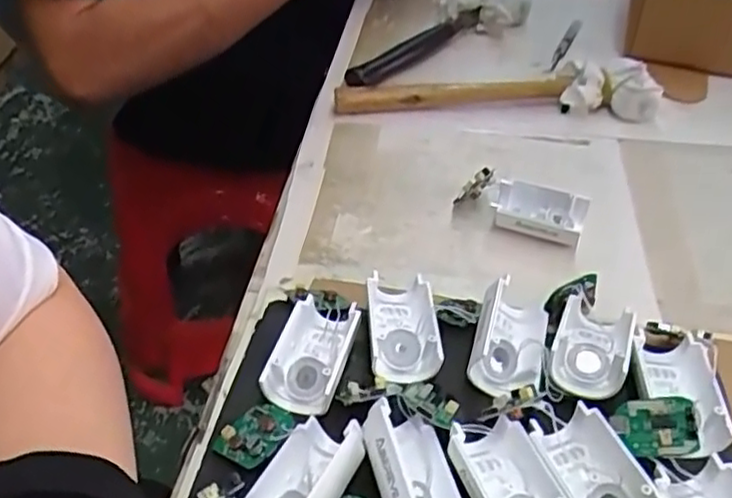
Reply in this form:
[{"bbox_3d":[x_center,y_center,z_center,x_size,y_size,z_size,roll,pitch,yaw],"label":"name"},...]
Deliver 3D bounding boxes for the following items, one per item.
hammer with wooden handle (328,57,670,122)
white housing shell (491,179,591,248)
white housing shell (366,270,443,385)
[{"bbox_3d":[0.103,-0.131,0.553,0.250,0.034,0.046,1,44,-2],"label":"hammer with wooden handle"},{"bbox_3d":[0.113,-0.022,0.448,0.057,0.022,0.036,12,44,12],"label":"white housing shell"},{"bbox_3d":[0.018,0.042,0.356,0.034,0.024,0.056,-2,43,-2],"label":"white housing shell"}]

